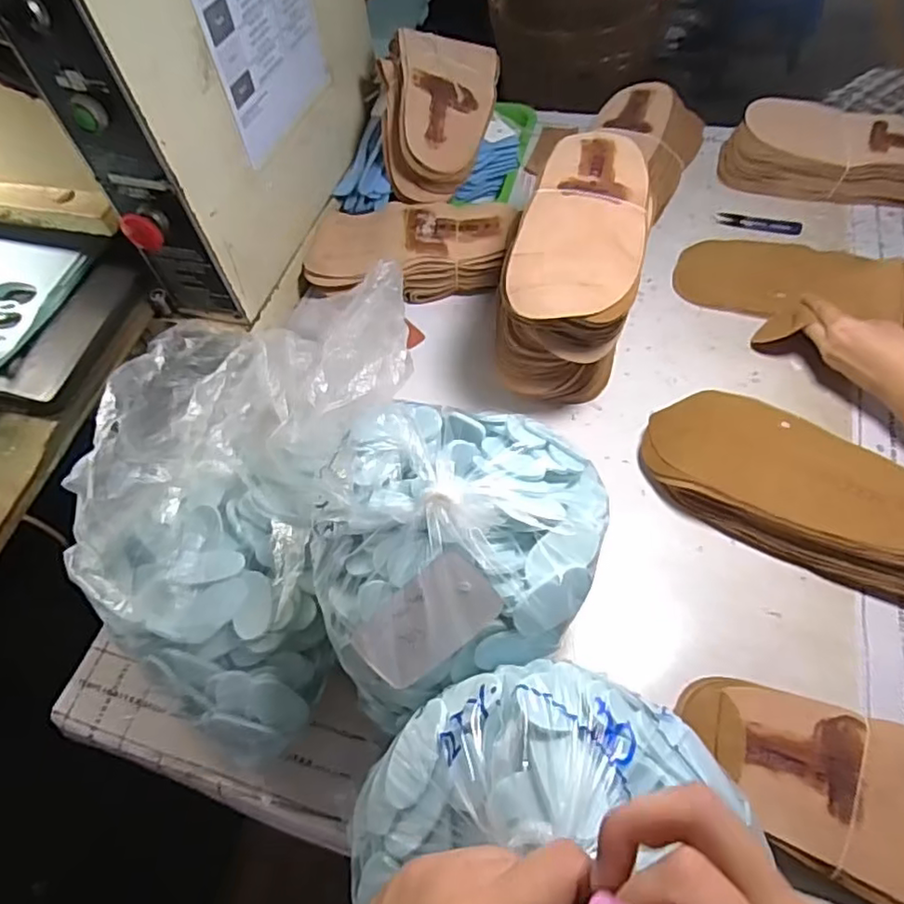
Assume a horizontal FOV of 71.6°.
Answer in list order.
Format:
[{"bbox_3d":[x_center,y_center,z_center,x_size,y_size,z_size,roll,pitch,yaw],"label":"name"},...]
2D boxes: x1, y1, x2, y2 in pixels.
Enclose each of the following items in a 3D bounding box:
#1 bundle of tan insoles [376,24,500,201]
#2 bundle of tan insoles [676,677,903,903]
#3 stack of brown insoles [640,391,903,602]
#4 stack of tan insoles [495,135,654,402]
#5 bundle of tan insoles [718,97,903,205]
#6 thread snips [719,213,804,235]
[{"bbox_3d":[-0.015,-0.418,0.787,0.145,0.147,0.143,-2,54,3],"label":"bundle of tan insoles"},{"bbox_3d":[0.289,0.242,0.453,0.234,0.028,0.122,20,58,19],"label":"bundle of tan insoles"},{"bbox_3d":[0.324,0.037,0.586,0.289,0.060,0.128,35,64,26],"label":"stack of brown insoles"},{"bbox_3d":[0.139,-0.184,0.671,0.124,0.180,0.254,15,57,16],"label":"stack of tan insoles"},{"bbox_3d":[0.518,-0.403,0.841,0.278,0.071,0.144,23,59,20],"label":"bundle of tan insoles"},{"bbox_3d":[0.408,-0.302,0.830,0.101,0.011,0.019,19,58,18],"label":"thread snips"}]

